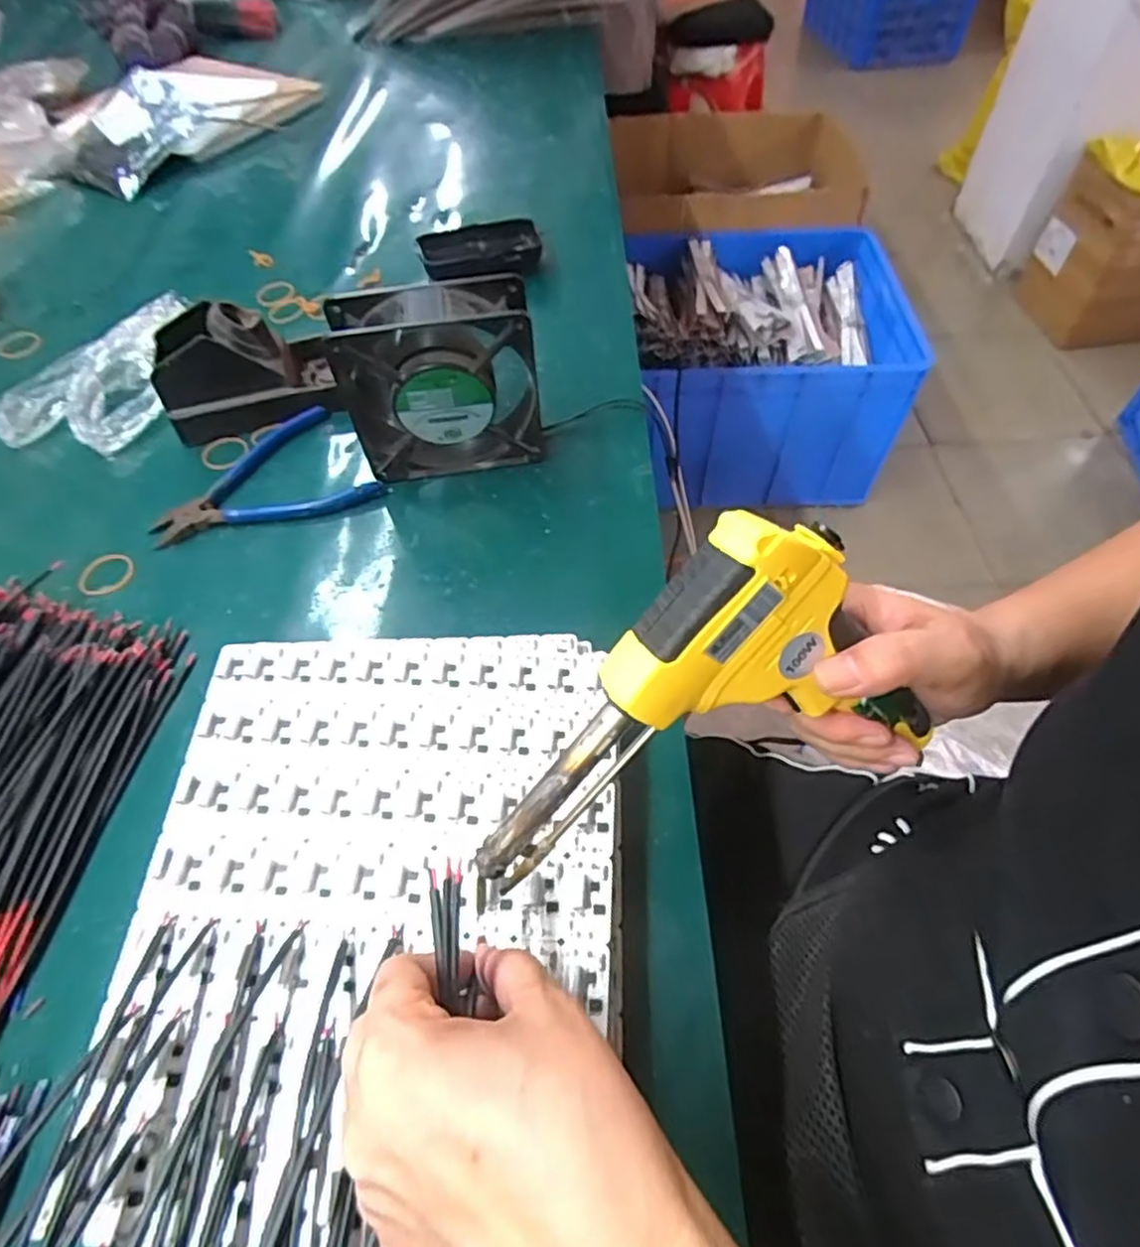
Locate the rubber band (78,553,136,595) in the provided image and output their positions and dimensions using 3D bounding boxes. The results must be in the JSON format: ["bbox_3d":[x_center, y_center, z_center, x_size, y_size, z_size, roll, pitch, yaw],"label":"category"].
[{"bbox_3d":[-0.301,-0.034,0.444,0.031,0.005,0.038,-11,56,-4],"label":"rubber band"}]

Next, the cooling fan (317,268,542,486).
[{"bbox_3d":[-0.081,-0.148,0.438,0.119,0.122,0.036,-9,55,-2],"label":"cooling fan"}]

